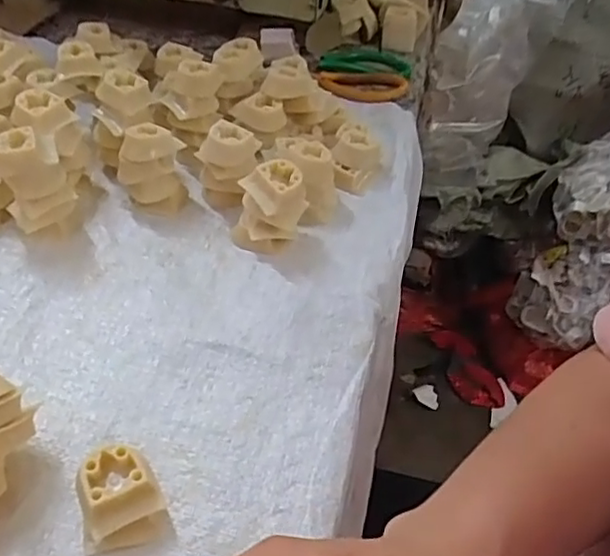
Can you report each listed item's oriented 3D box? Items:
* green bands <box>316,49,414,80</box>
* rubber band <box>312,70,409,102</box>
[{"bbox_3d":[0.066,-0.246,0.726,0.102,0.009,0.071,1,45,-5],"label":"green bands"},{"bbox_3d":[0.063,-0.206,0.689,0.095,0.006,0.063,-7,46,-12],"label":"rubber band"}]

